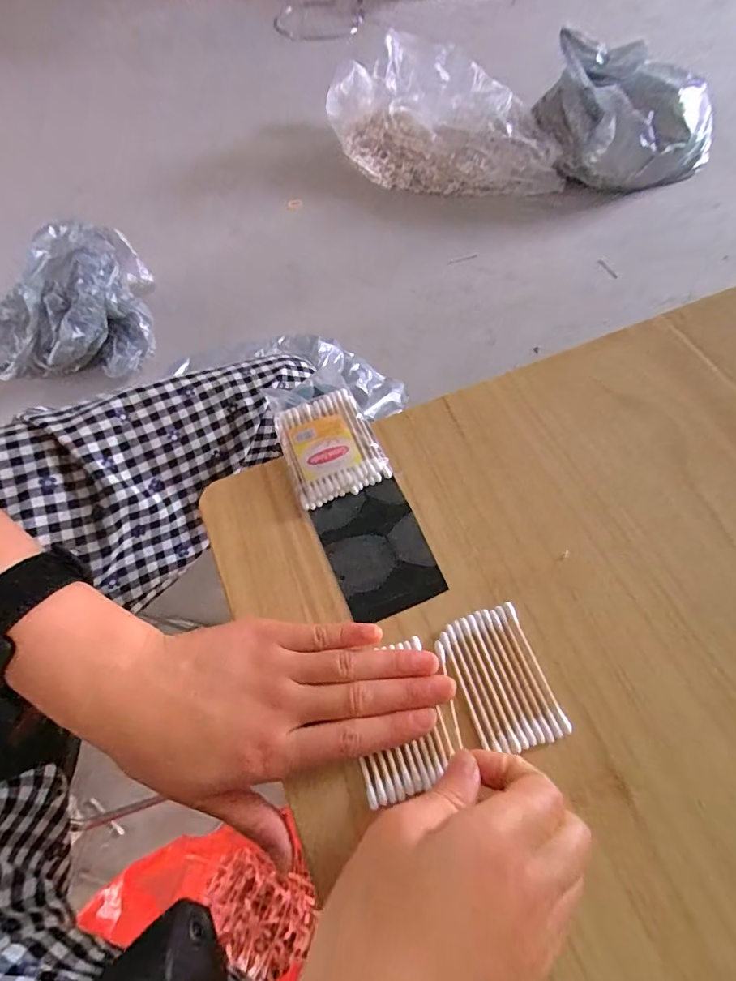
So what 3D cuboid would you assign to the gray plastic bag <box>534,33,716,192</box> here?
[{"bbox_3d":[0.616,-0.832,1.017,0.391,0.240,0.194,-4,63,-1],"label":"gray plastic bag"}]

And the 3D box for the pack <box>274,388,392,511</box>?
[{"bbox_3d":[-0.027,-0.029,0.313,0.061,0.014,0.073,-24,66,-10],"label":"pack"}]

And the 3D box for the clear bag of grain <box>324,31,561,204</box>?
[{"bbox_3d":[0.172,-0.877,1.100,0.610,0.224,0.185,17,65,10],"label":"clear bag of grain"}]

